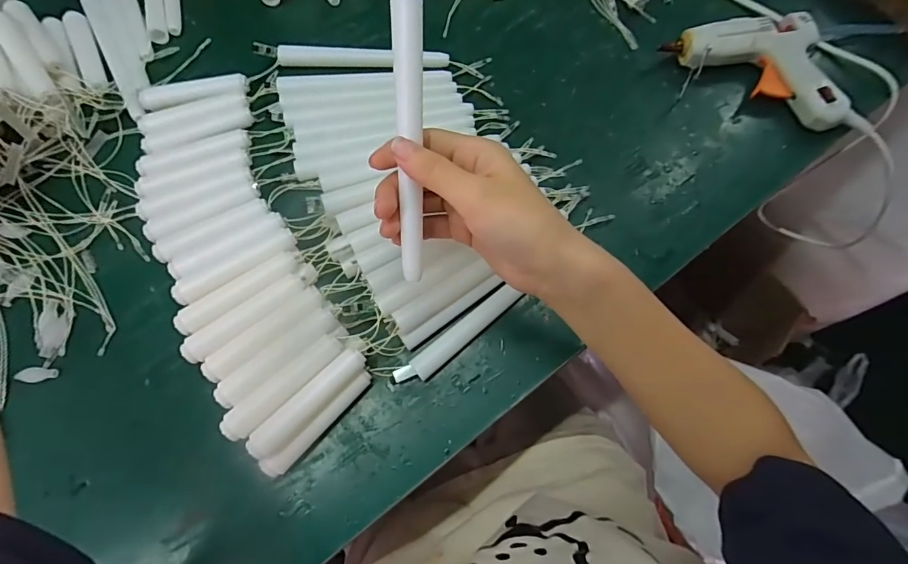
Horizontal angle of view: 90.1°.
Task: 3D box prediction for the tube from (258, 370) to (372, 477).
[{"bbox_3d":[-0.090,0.096,0.305,0.089,0.014,0.014,-41,80,-10],"label":"tube"}]

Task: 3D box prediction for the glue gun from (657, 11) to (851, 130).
[{"bbox_3d":[0.255,-0.169,0.382,0.116,0.031,0.108,-12,77,-4],"label":"glue gun"}]

